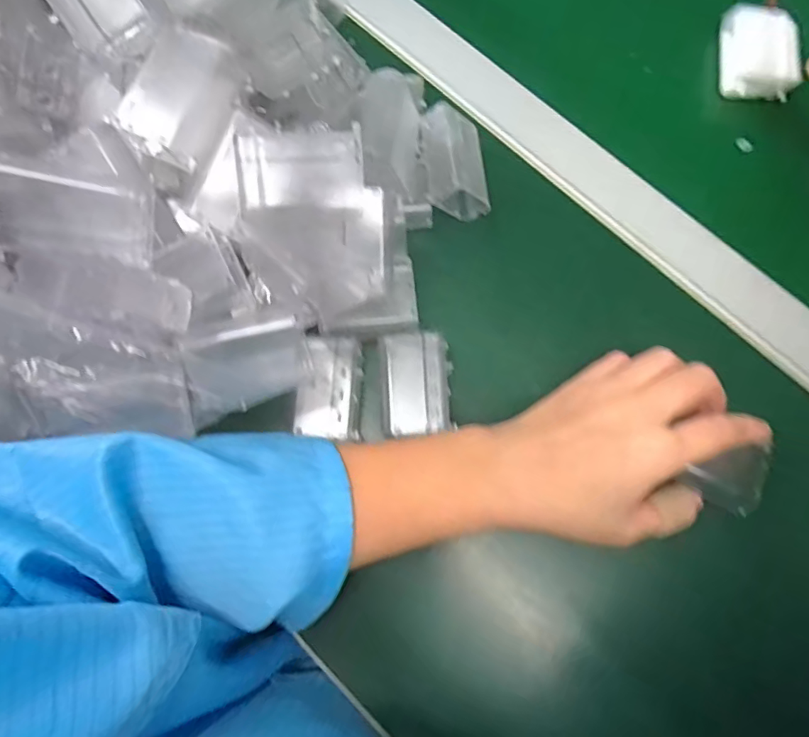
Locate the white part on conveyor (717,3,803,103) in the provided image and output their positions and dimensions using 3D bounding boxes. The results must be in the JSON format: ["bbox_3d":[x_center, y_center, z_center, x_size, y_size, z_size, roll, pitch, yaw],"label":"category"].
[{"bbox_3d":[0.234,-0.210,0.350,0.044,0.016,0.064,7,77,2],"label":"white part on conveyor"}]

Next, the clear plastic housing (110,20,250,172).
[{"bbox_3d":[-0.101,-0.124,0.244,0.034,0.030,0.053,24,78,6],"label":"clear plastic housing"}]

